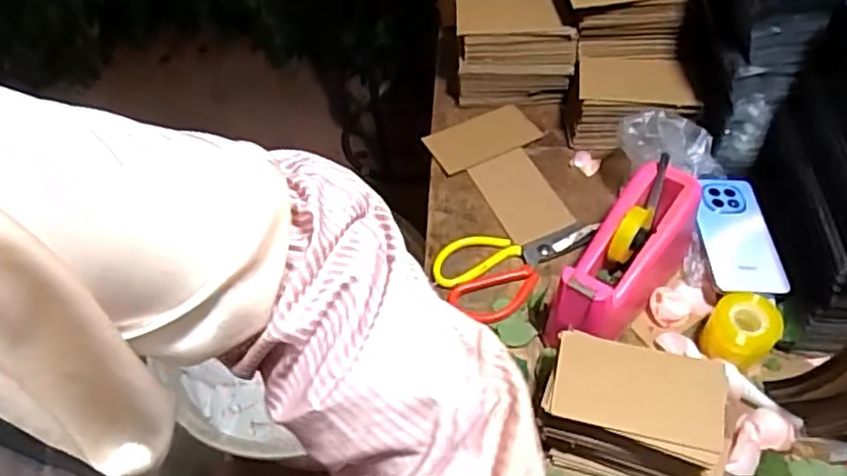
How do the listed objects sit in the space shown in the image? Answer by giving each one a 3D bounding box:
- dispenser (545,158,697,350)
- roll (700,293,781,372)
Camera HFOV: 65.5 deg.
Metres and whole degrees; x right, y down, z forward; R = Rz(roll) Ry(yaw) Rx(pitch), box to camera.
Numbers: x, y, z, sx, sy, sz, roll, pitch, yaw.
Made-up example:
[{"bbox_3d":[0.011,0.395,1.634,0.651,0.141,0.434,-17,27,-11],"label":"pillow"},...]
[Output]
[{"bbox_3d":[0.203,0.027,0.669,0.075,0.097,0.206,31,62,24],"label":"dispenser"},{"bbox_3d":[0.308,0.093,0.640,0.061,0.058,0.058,-2,54,3],"label":"roll"}]

